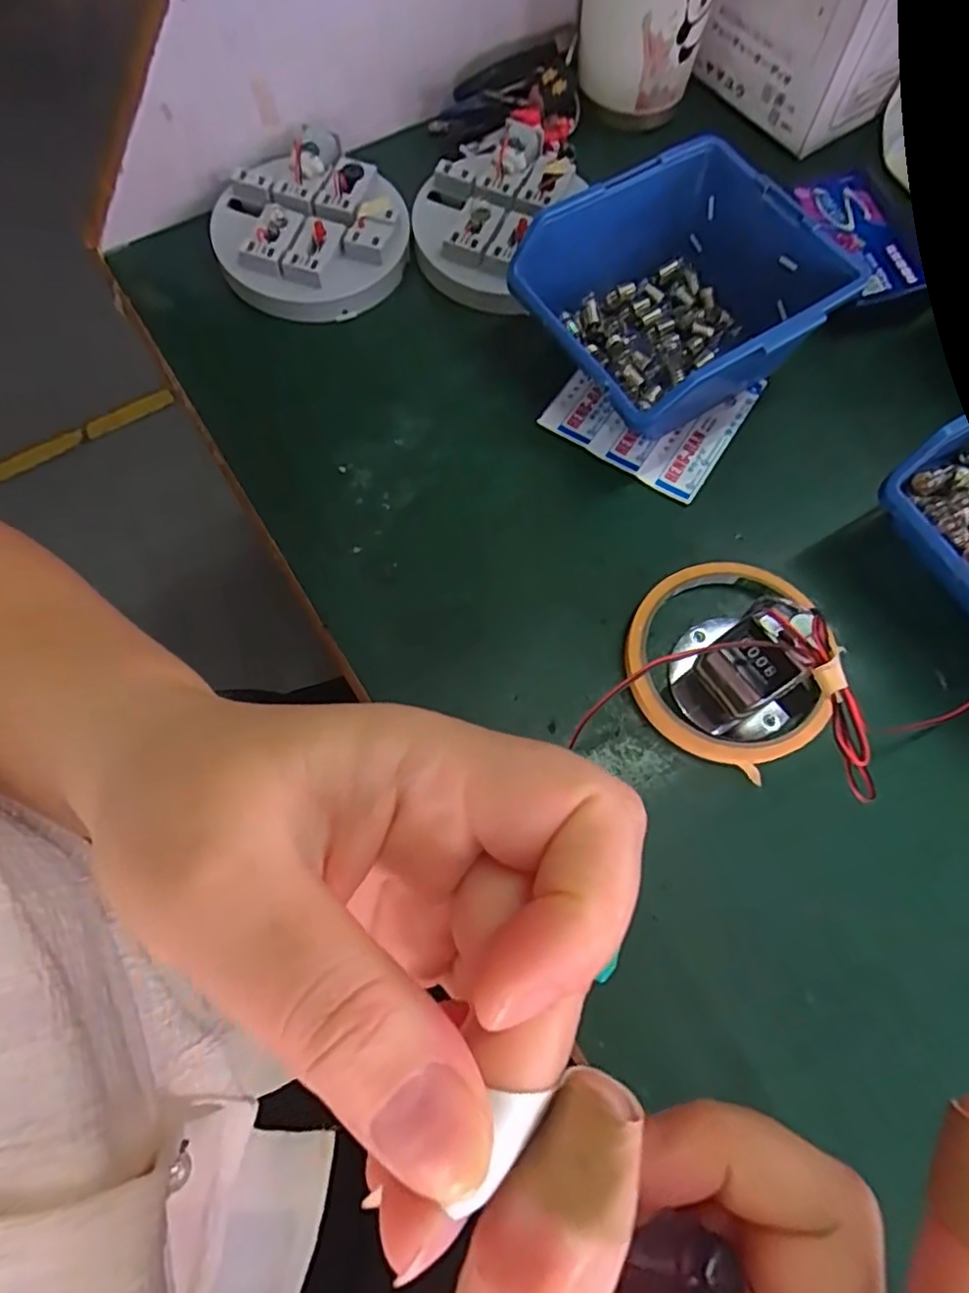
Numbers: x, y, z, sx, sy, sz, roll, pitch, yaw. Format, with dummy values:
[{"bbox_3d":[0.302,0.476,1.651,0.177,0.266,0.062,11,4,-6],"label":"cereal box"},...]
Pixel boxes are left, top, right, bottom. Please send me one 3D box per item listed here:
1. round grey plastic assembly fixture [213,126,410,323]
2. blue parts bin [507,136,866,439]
[{"bbox_3d":[-0.093,-0.224,0.354,0.098,0.029,0.095,-18,71,-8],"label":"round grey plastic assembly fixture"},{"bbox_3d":[0.089,-0.160,0.320,0.121,0.065,0.111,-32,73,-12],"label":"blue parts bin"}]

